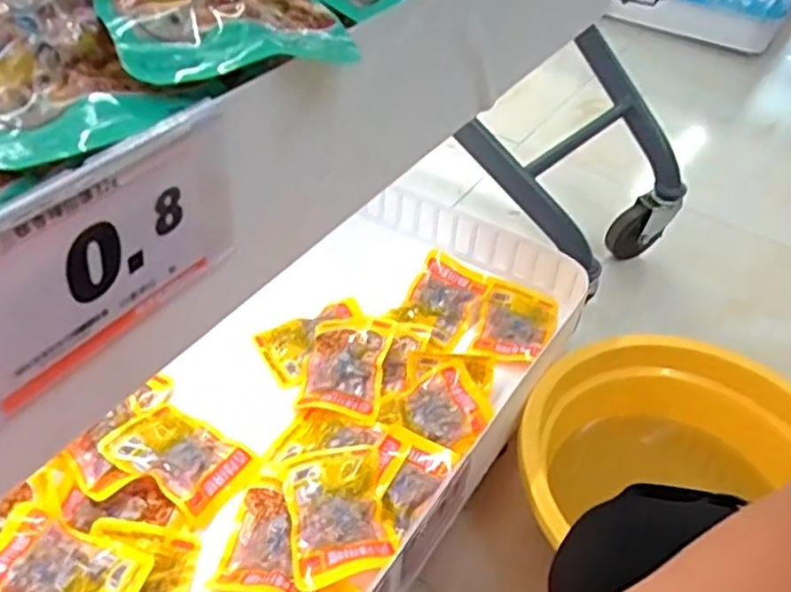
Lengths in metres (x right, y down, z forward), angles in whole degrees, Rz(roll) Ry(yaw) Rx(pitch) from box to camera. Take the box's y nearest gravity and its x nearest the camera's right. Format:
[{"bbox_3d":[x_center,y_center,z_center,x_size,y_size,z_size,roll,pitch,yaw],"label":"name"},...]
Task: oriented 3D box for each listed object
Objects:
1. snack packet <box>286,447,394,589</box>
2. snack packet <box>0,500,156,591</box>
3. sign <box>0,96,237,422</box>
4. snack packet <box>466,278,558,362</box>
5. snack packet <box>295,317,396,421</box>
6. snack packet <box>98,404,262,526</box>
[{"bbox_3d":[-0.047,0.178,0.589,0.079,0.017,0.110,-7,43,-12],"label":"snack packet"},{"bbox_3d":[-0.253,0.212,0.529,0.123,0.036,0.082,17,43,13],"label":"snack packet"},{"bbox_3d":[-0.087,-0.011,0.211,0.005,0.060,0.098,26,46,22],"label":"sign"},{"bbox_3d":[0.135,0.028,0.780,0.078,0.009,0.122,15,43,12],"label":"snack packet"},{"bbox_3d":[-0.049,0.065,0.709,0.078,0.030,0.117,9,42,5],"label":"snack packet"},{"bbox_3d":[-0.189,0.139,0.626,0.115,0.020,0.078,24,46,20],"label":"snack packet"}]

